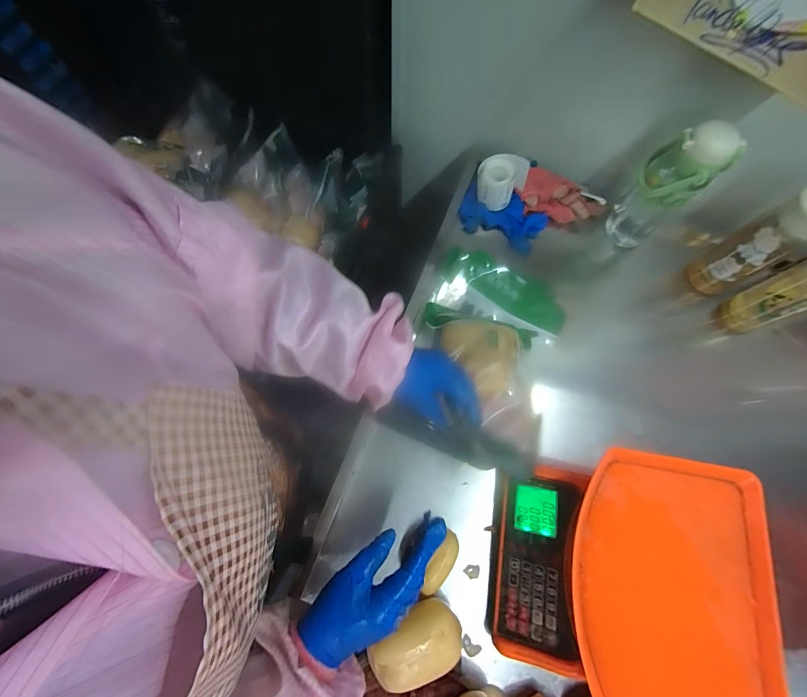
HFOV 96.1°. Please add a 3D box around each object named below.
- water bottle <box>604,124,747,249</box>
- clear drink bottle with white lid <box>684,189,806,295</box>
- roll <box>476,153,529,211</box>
[{"bbox_3d":[0.427,-0.264,0.600,0.093,0.229,0.103,43,75,12],"label":"water bottle"},{"bbox_3d":[0.560,-0.159,0.575,0.067,0.202,0.073,-29,74,-11],"label":"clear drink bottle with white lid"},{"bbox_3d":[0.177,-0.306,0.667,0.087,0.062,0.069,19,72,4],"label":"roll"}]

